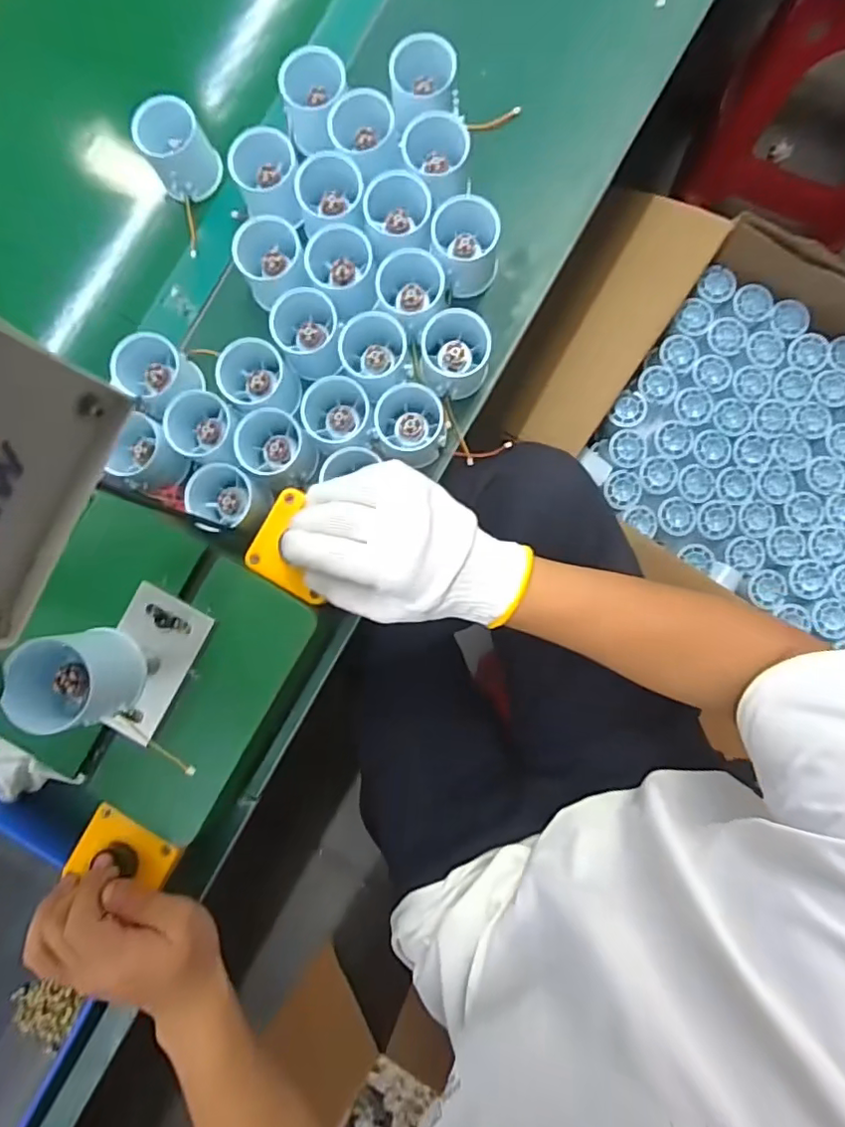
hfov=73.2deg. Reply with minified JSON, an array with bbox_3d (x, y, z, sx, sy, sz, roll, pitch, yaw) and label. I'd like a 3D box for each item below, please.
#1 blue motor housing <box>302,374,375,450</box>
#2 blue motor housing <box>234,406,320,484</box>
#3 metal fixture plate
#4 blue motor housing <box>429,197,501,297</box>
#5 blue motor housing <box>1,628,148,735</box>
[{"bbox_3d":[-0.065,-0.115,0.443,0.054,0.039,0.062,-18,86,2],"label":"blue motor housing"},{"bbox_3d":[-0.116,-0.091,0.447,0.060,0.041,0.052,45,90,5],"label":"blue motor housing"},{"bbox_3d":[-0.193,0.069,0.396,0.058,0.013,0.097,26,88,5],"label":"metal fixture plate"},{"bbox_3d":[0.034,-0.247,0.450,0.051,0.052,0.051,0,86,4],"label":"blue motor housing"},{"bbox_3d":[-0.195,0.066,0.325,0.050,0.054,0.051,0,86,4],"label":"blue motor housing"}]

